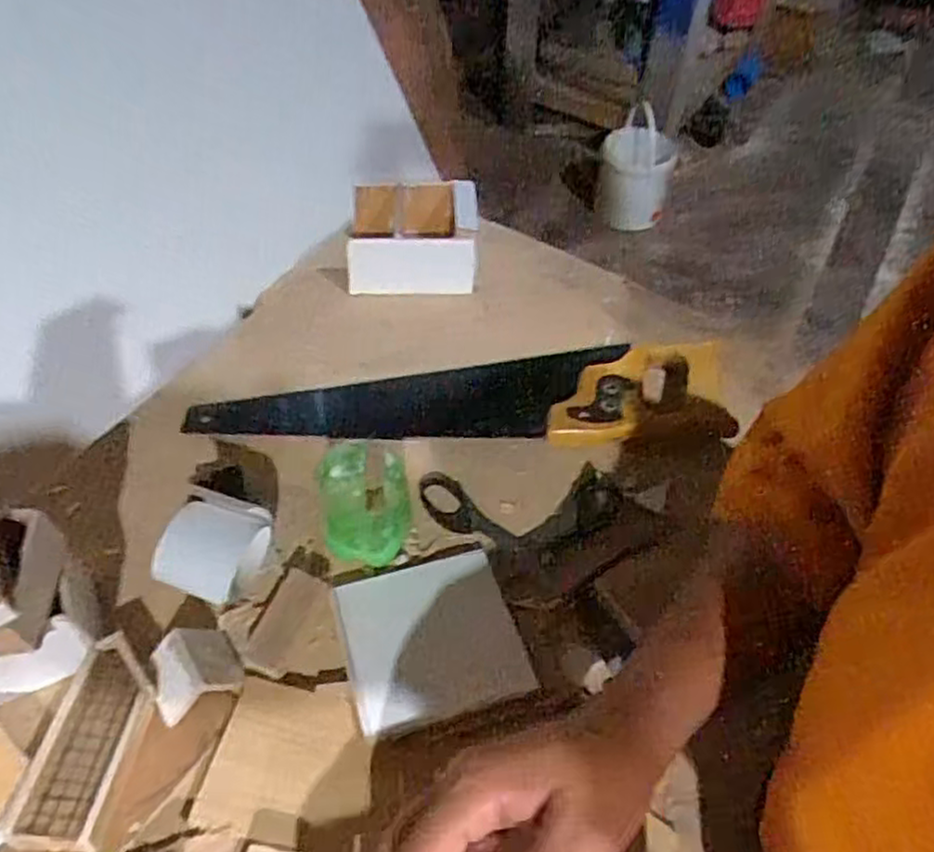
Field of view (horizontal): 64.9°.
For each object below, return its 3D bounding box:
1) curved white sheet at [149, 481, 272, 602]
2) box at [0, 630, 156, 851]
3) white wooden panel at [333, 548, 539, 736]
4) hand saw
[{"bbox_3d":[-0.160,0.078,0.471,0.054,0.046,0.064,15,54,10],"label":"curved white sheet"},{"bbox_3d":[-0.204,0.170,0.400,0.050,0.019,0.107,7,53,4],"label":"box"},{"bbox_3d":[-0.022,0.127,0.448,0.102,0.015,0.099,-13,54,-11],"label":"white wooden panel"},{"bbox_3d":[-0.003,-0.016,0.566,0.412,0.026,0.097,-6,53,-6],"label":"hand saw"}]

